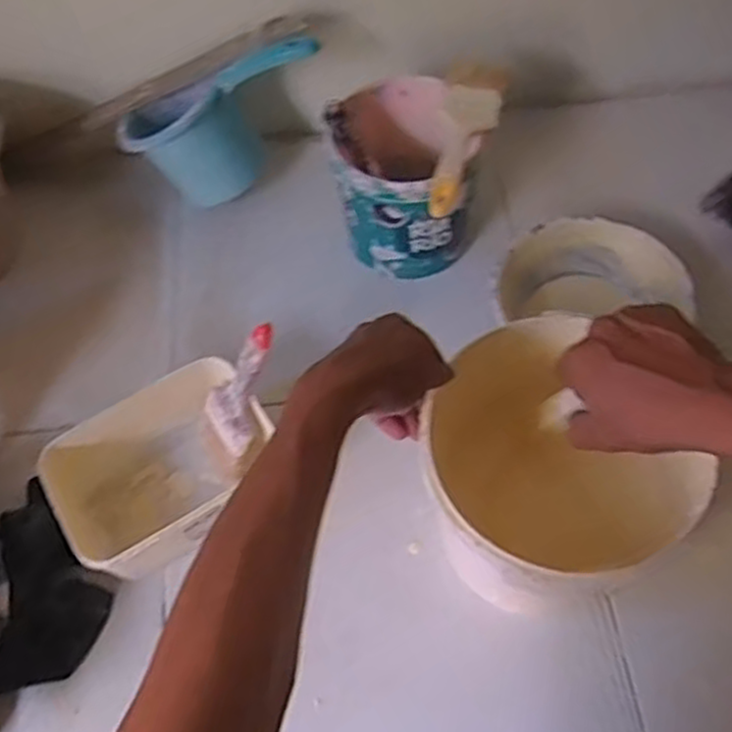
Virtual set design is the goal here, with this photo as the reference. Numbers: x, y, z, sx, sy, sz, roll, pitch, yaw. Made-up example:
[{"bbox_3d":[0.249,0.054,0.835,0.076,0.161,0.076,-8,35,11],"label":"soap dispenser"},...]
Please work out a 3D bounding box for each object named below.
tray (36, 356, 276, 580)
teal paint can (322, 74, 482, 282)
[{"bbox_3d":[-0.194,0.096,0.731,0.195,0.091,0.144,-32,62,-15],"label":"tray"},{"bbox_3d":[0.039,-0.204,0.833,0.149,0.157,0.170,-13,59,-5],"label":"teal paint can"}]

